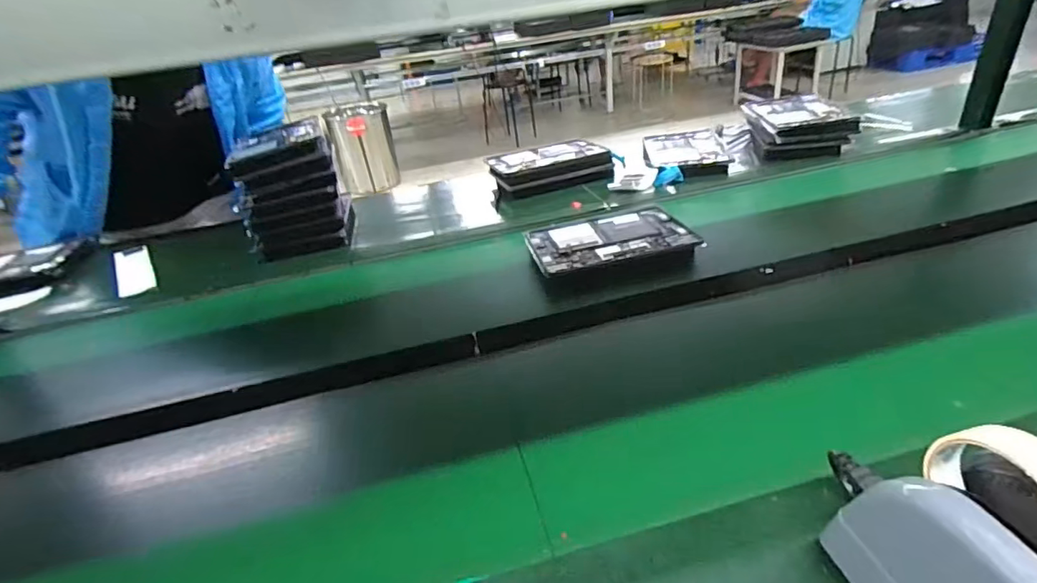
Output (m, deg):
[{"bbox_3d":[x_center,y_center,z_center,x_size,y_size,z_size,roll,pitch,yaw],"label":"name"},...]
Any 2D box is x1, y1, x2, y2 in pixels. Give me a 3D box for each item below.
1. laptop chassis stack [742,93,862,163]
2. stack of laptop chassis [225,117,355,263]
[{"bbox_3d":[0.634,-0.381,1.221,0.179,0.086,0.229,-4,32,6],"label":"laptop chassis stack"},{"bbox_3d":[-0.435,-0.205,1.034,0.181,0.193,0.222,-13,32,-9],"label":"stack of laptop chassis"}]

